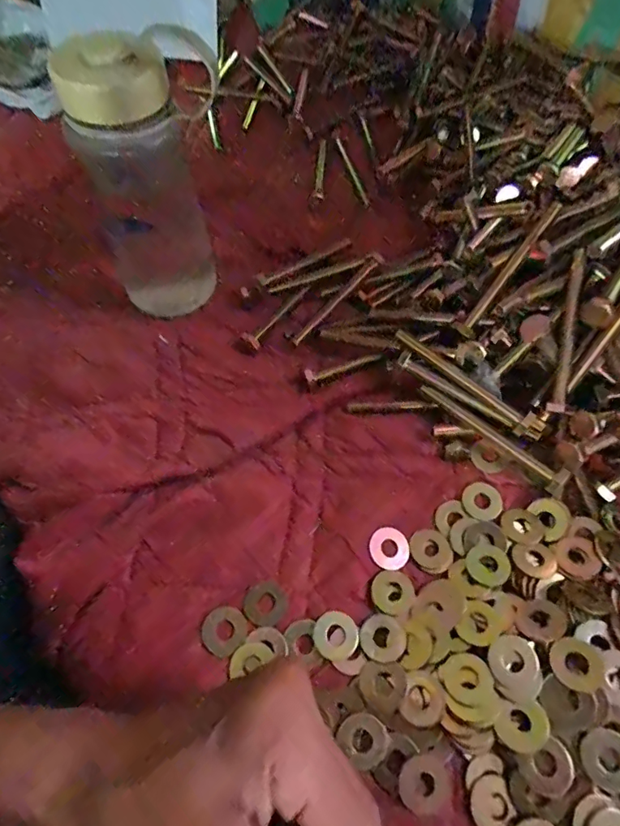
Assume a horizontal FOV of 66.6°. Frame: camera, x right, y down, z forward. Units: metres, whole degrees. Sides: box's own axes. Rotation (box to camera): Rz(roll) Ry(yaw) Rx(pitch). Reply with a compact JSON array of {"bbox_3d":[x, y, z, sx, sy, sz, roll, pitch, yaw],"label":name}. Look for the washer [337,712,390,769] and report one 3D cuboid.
[{"bbox_3d":[0.027,0.162,0.234,0.022,0.004,0.023,0,60,0],"label":"washer"}]

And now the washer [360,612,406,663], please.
[{"bbox_3d":[0.040,0.122,0.257,0.024,0.004,0.023,0,60,0],"label":"washer"}]

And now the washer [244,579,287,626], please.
[{"bbox_3d":[-0.025,0.108,0.268,0.023,0.004,0.024,0,60,0],"label":"washer"}]

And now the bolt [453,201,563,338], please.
[{"bbox_3d":[0.136,-0.098,0.324,0.015,0.011,0.103,40,103,20],"label":"bolt"}]

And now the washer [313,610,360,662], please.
[{"bbox_3d":[0.014,0.122,0.258,0.024,0.004,0.024,0,60,0],"label":"washer"}]

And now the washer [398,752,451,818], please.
[{"bbox_3d":[0.056,0.180,0.229,0.025,0.004,0.025,3,72,-10],"label":"washer"}]

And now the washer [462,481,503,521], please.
[{"bbox_3d":[0.109,0.055,0.298,0.024,0.004,0.024,40,67,20],"label":"washer"}]

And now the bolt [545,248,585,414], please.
[{"bbox_3d":[0.162,-0.051,0.298,0.009,0.008,0.103,10,88,5],"label":"bolt"}]

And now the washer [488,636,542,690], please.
[{"bbox_3d":[0.106,0.128,0.244,0.026,0.004,0.025,0,60,0],"label":"washer"}]

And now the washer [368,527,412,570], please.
[{"bbox_3d":[0.048,0.081,0.285,0.024,0.004,0.025,0,60,0],"label":"washer"}]

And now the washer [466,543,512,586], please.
[{"bbox_3d":[0.105,0.089,0.278,0.024,0.005,0.024,-41,68,-21],"label":"washer"}]

